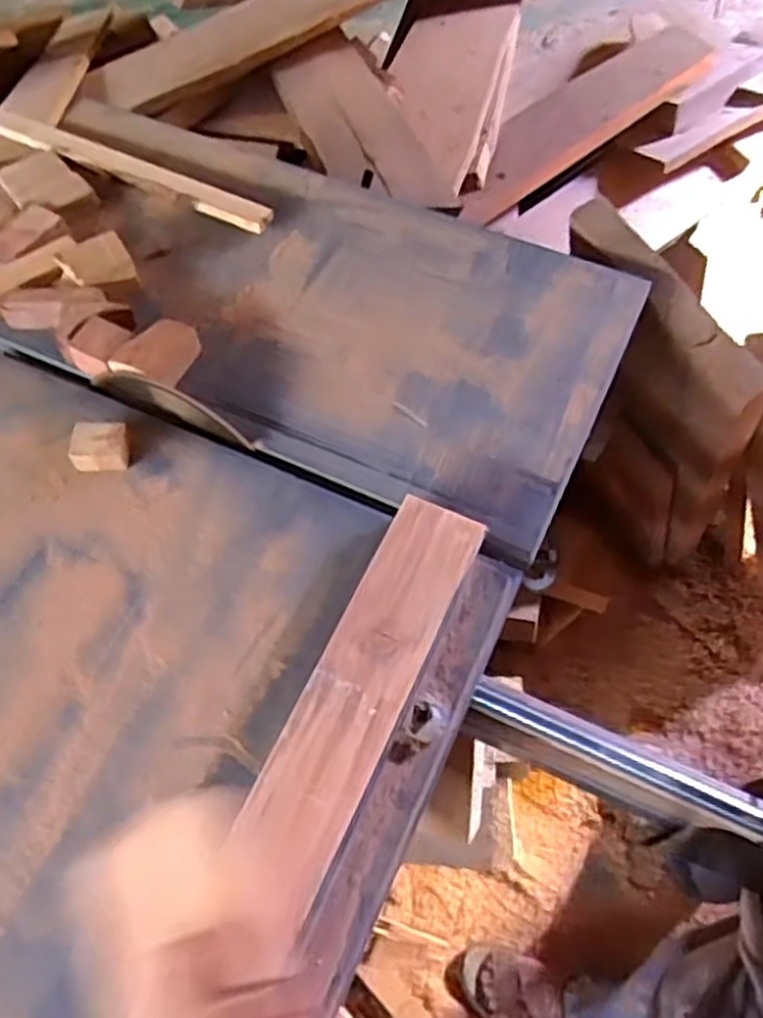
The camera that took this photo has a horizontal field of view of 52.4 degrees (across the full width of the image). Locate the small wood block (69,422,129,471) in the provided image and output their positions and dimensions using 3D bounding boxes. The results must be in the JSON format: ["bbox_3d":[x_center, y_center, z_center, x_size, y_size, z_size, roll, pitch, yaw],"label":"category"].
[{"bbox_3d":[-0.285,-0.065,0.788,0.053,0.032,0.045,-4,61,-2],"label":"small wood block"}]

